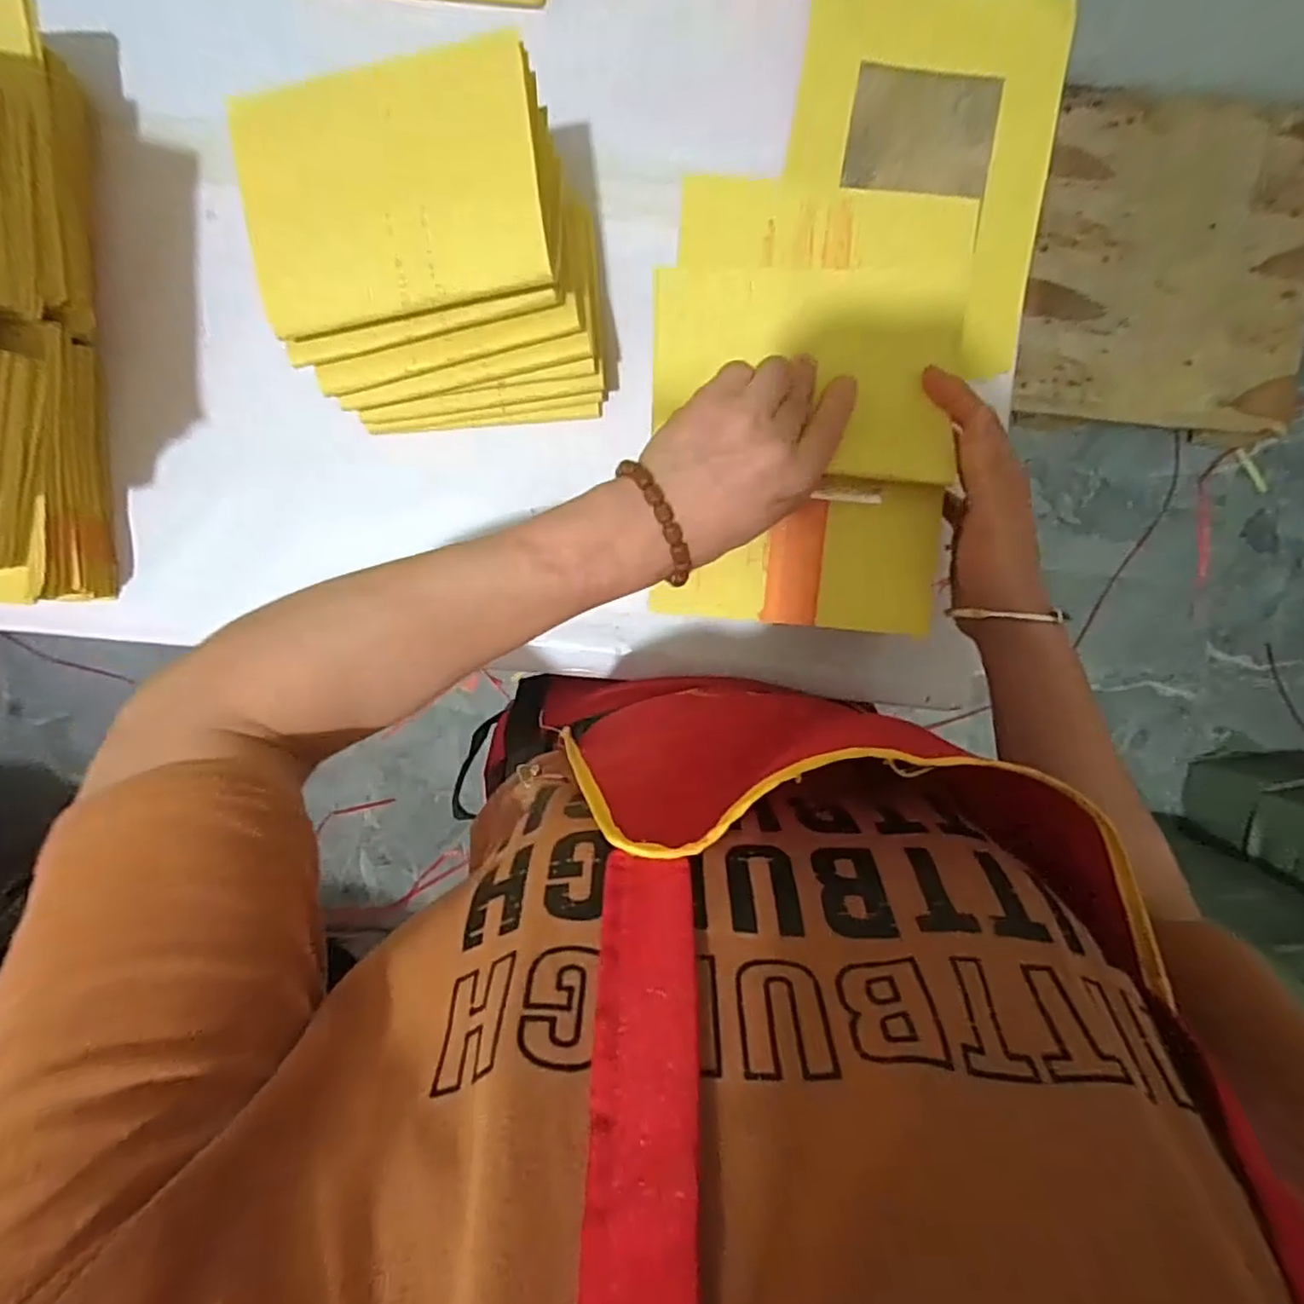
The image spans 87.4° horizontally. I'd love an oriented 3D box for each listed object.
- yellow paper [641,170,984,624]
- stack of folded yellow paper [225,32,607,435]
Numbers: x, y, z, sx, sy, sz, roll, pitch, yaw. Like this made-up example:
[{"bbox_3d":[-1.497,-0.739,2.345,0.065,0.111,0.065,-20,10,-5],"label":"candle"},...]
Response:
[{"bbox_3d":[0.079,-0.128,0.356,0.155,0.017,0.224,5,95,0],"label":"yellow paper"},{"bbox_3d":[-0.115,-0.210,0.381,0.161,0.129,0.138,-7,94,1],"label":"stack of folded yellow paper"}]

